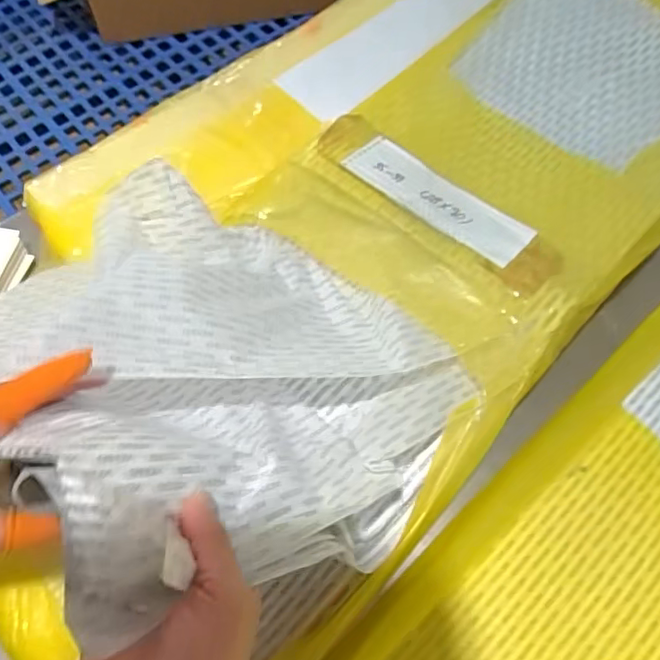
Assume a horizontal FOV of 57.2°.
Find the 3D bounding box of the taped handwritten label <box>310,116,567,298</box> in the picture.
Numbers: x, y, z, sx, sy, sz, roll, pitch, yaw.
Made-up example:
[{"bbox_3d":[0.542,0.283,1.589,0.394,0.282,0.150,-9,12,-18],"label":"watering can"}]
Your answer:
[{"bbox_3d":[0.090,-0.115,0.538,0.243,0.008,0.077,40,55,21],"label":"taped handwritten label"}]

